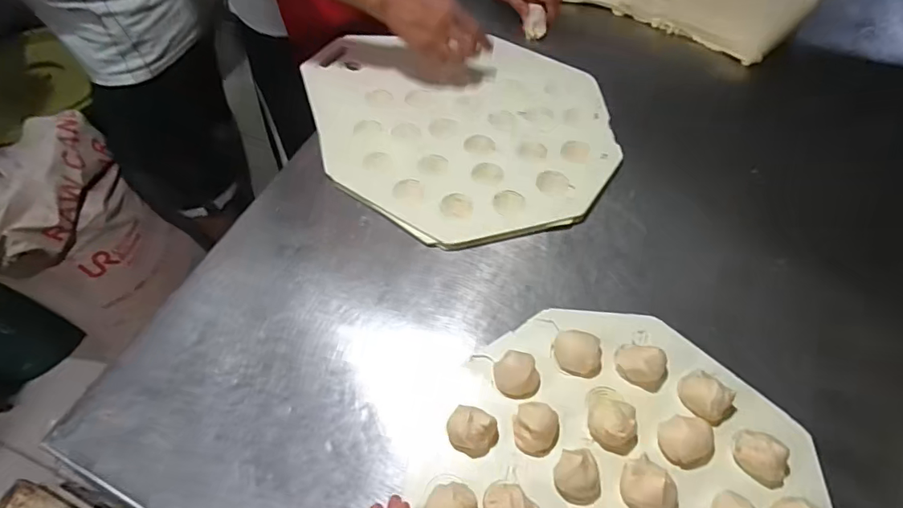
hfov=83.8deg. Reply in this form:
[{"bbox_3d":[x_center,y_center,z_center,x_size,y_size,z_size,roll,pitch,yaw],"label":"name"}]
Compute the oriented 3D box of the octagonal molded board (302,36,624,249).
[{"bbox_3d":[0.012,-0.203,0.758,0.414,0.012,0.430,-13,59,-7],"label":"octagonal molded board"}]

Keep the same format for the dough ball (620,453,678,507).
[{"bbox_3d":[0.182,0.215,0.462,0.045,0.028,0.053,-21,60,-11],"label":"dough ball"}]

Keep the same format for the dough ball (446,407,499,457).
[{"bbox_3d":[0.020,0.175,0.497,0.048,0.035,0.038,24,62,16],"label":"dough ball"}]

